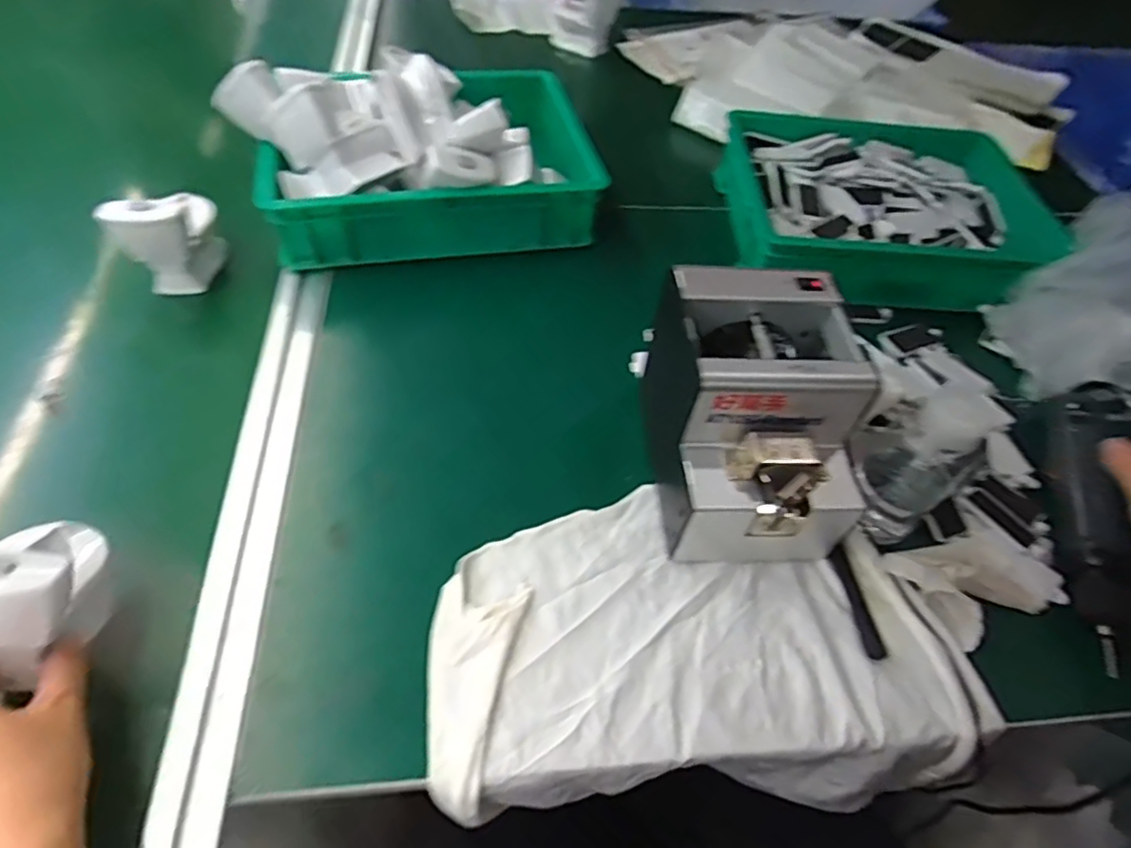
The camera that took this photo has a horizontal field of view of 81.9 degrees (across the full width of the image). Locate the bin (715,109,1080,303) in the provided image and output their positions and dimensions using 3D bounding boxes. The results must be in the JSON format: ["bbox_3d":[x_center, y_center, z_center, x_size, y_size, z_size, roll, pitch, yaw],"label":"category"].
[{"bbox_3d":[0.357,-0.249,0.750,0.336,0.069,0.254,2,52,-5],"label":"bin"}]

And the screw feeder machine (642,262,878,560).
[{"bbox_3d":[0.139,-0.003,0.497,0.131,0.148,0.180,1,52,-5],"label":"screw feeder machine"}]

